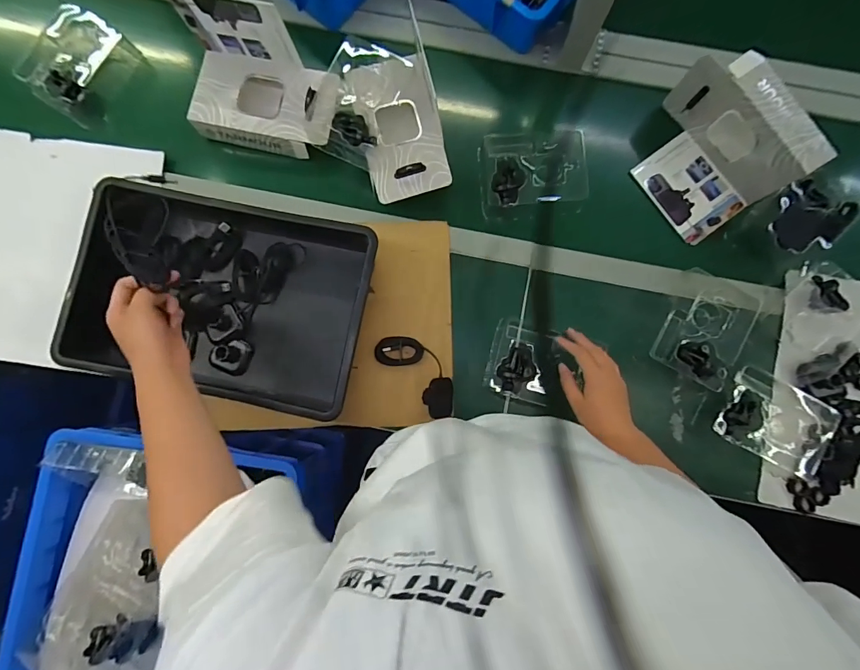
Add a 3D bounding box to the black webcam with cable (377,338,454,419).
[{"bbox_3d":[-0.015,0.058,0.646,0.066,0.037,0.157,-44,86,-5],"label":"black webcam with cable"}]

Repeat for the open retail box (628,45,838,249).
[{"bbox_3d":[0.427,-0.282,0.633,0.155,0.134,0.215,-36,86,-4],"label":"open retail box"}]

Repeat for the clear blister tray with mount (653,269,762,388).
[{"bbox_3d":[0.416,-0.010,0.628,0.117,0.032,0.157,28,84,2],"label":"clear blister tray with mount"}]

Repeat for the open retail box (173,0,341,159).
[{"bbox_3d":[-0.256,-0.382,0.628,0.221,0.133,0.147,13,84,0],"label":"open retail box"}]

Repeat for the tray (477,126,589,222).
[{"bbox_3d":[0.164,-0.257,0.671,0.158,0.057,0.122,-7,84,-2],"label":"tray"}]

